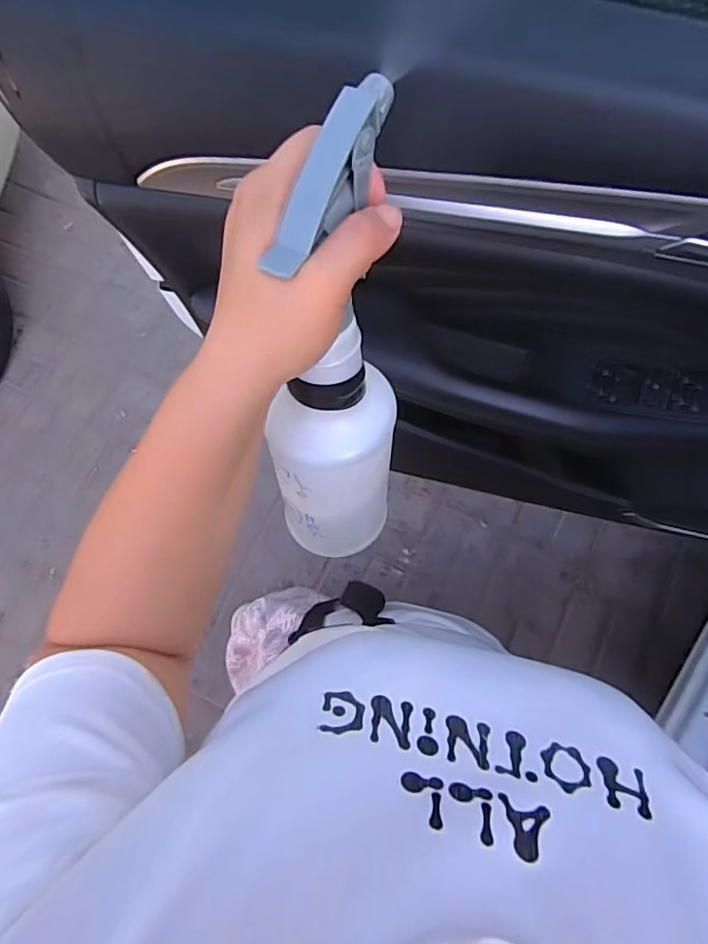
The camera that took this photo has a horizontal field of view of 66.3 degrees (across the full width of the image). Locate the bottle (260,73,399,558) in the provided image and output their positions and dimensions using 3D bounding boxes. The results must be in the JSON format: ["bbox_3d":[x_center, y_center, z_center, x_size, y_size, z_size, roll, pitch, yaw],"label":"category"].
[{"bbox_3d":[-0.012,-0.035,0.320,0.072,0.308,0.067,4,48,2],"label":"bottle"}]

